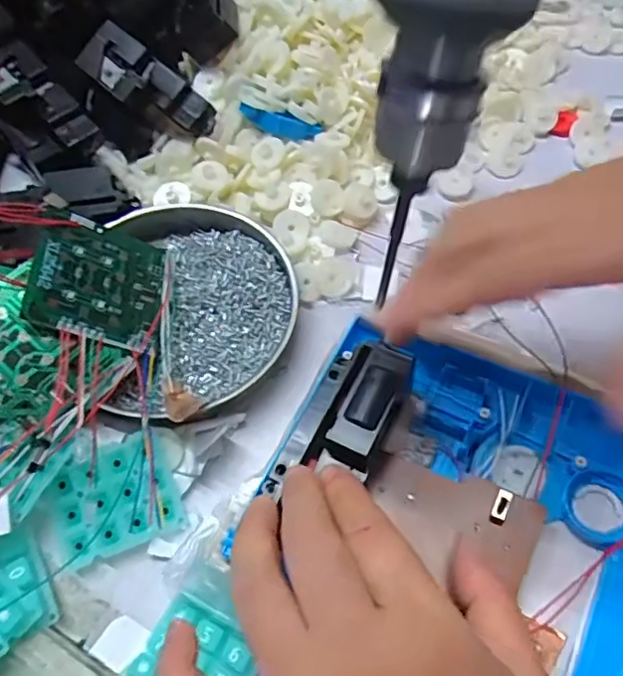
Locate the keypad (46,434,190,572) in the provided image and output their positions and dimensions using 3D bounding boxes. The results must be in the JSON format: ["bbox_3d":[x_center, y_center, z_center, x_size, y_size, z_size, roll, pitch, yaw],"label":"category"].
[{"bbox_3d":[-0.096,0.078,0.284,0.058,0.013,0.047,-21,64,-10],"label":"keypad"}]

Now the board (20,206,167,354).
[{"bbox_3d":[-0.111,-0.030,0.312,0.067,0.004,0.070,20,52,-32],"label":"board"}]

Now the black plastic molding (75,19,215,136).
[{"bbox_3d":[-0.106,-0.166,0.382,0.099,0.018,0.034,34,67,1],"label":"black plastic molding"}]

